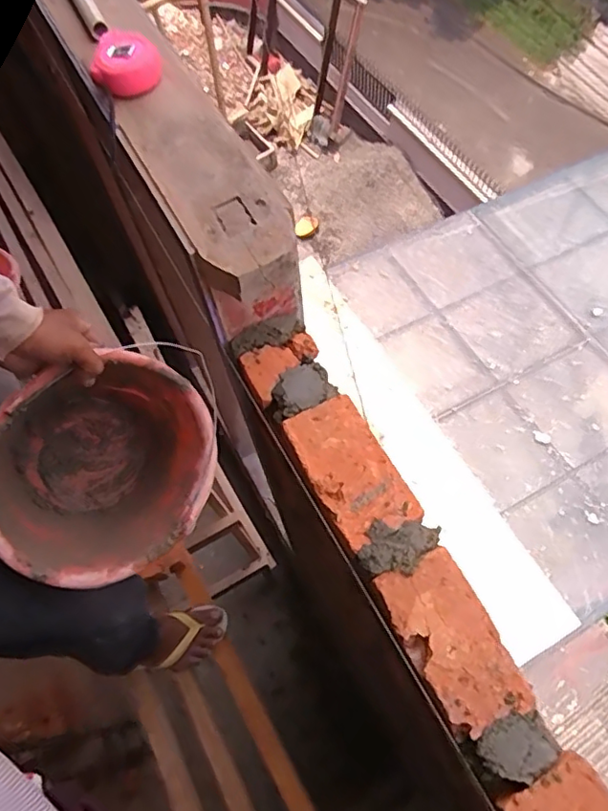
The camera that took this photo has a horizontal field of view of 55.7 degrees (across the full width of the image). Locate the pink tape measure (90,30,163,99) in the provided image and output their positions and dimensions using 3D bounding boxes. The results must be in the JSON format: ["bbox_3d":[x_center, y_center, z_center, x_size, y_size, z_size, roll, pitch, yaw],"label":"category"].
[{"bbox_3d":[-0.239,-0.458,0.767,0.093,0.035,0.097,-17,64,-4],"label":"pink tape measure"}]

